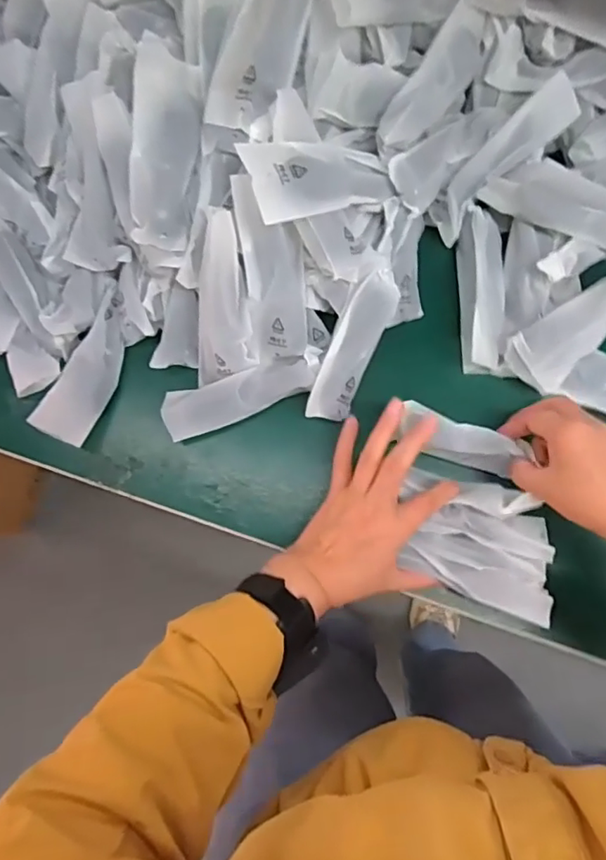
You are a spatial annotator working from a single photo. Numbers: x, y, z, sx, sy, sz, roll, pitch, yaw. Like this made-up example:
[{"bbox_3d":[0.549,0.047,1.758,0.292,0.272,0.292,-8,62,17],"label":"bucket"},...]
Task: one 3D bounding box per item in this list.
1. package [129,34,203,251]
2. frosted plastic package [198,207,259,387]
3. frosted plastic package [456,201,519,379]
[{"bbox_3d":[-0.114,-0.231,0.459,0.052,0.009,0.155,5,94,-17],"label":"package"},{"bbox_3d":[-0.068,-0.107,0.476,0.049,0.023,0.149,6,119,4],"label":"frosted plastic package"},{"bbox_3d":[0.163,-0.124,0.504,0.040,0.032,0.148,-4,82,3],"label":"frosted plastic package"}]

